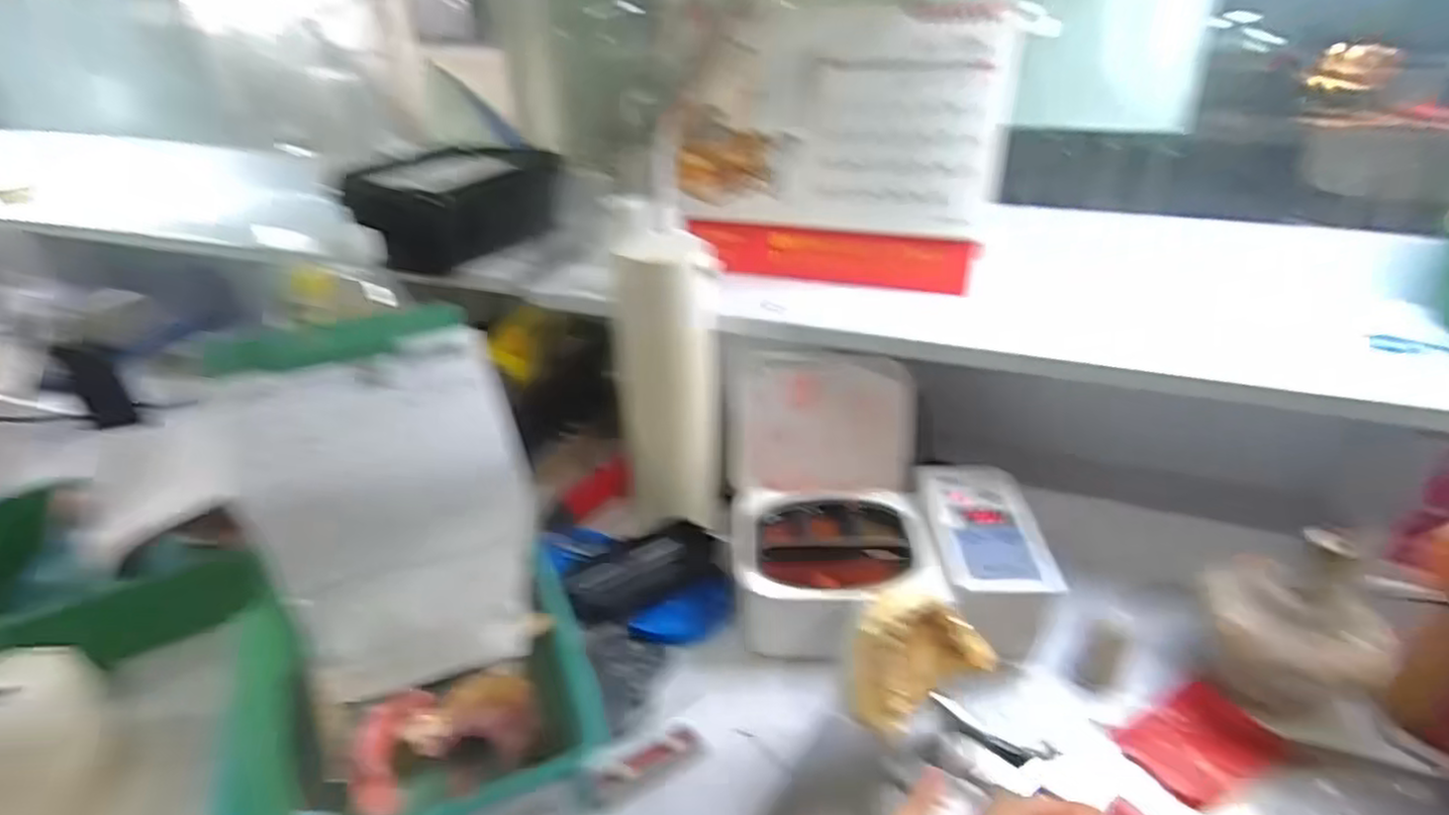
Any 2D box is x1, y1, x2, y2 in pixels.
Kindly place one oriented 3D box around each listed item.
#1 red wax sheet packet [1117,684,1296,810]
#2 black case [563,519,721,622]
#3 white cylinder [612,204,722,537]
[{"bbox_3d":[0.266,0.184,0.399,0.084,0.006,0.052,-14,31,-23],"label":"red wax sheet packet"},{"bbox_3d":[-0.057,0.115,0.499,0.103,0.026,0.049,-17,33,-27],"label":"black case"},{"bbox_3d":[-0.039,-0.017,0.514,0.071,0.217,0.072,-3,29,-4],"label":"white cylinder"}]

